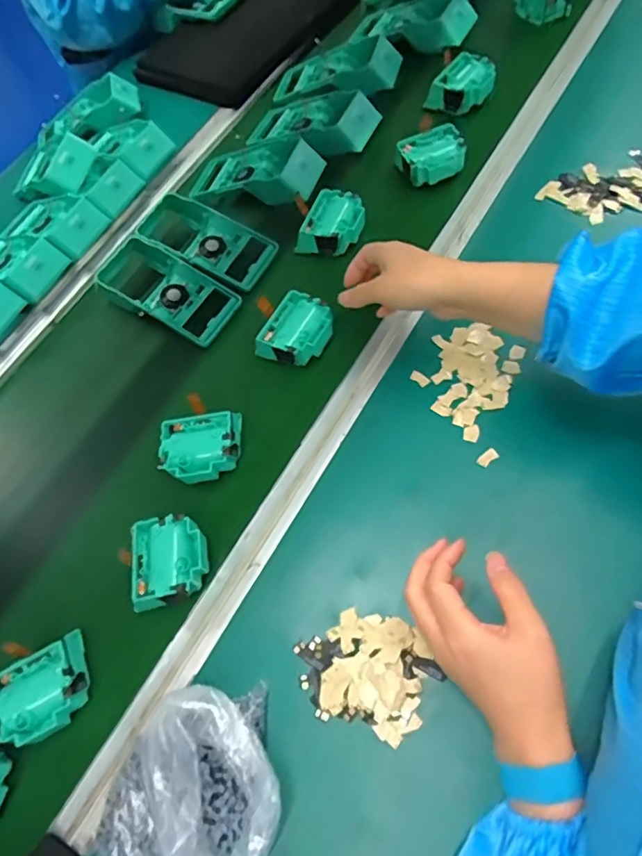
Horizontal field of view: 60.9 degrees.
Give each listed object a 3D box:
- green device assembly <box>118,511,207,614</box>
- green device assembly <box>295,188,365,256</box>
[{"bbox_3d":[-0.142,0.125,0.507,0.073,0.033,0.080,-8,62,-4],"label":"green device assembly"},{"bbox_3d":[0.014,-0.247,0.665,0.073,0.044,0.075,15,62,8],"label":"green device assembly"}]

